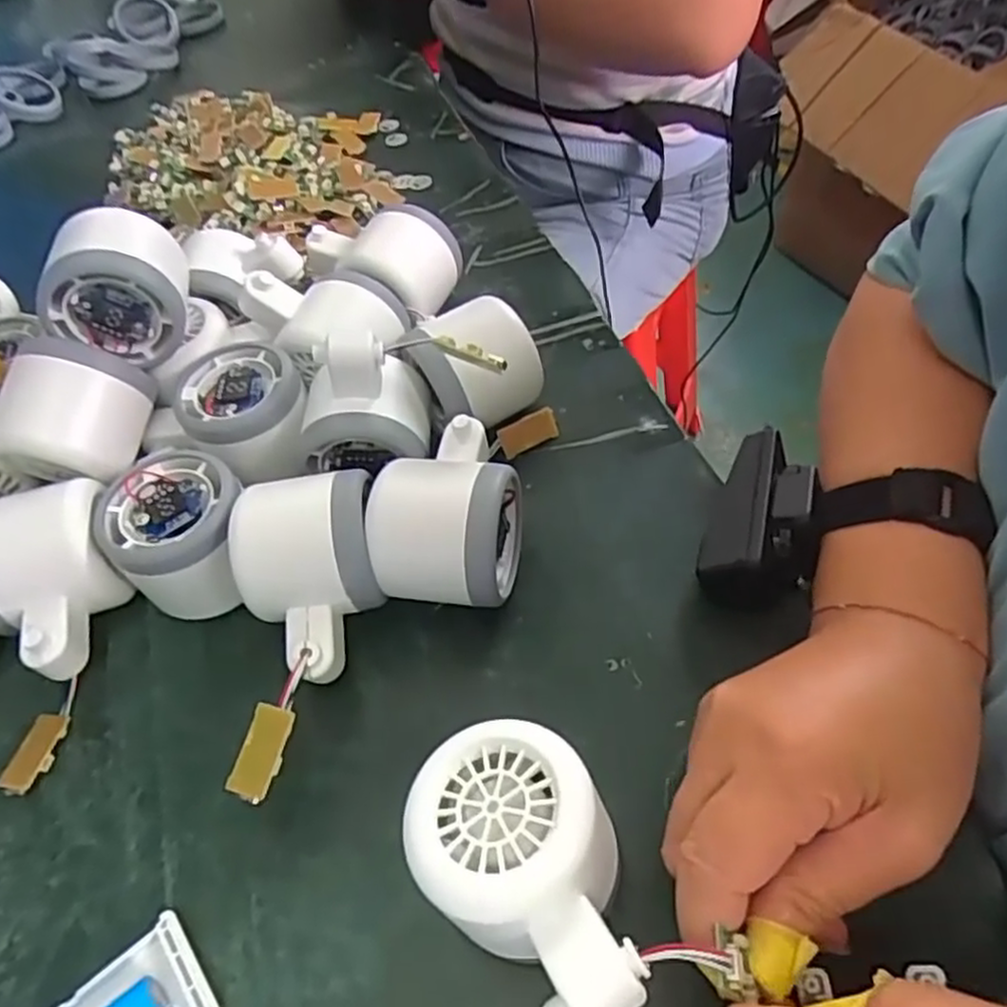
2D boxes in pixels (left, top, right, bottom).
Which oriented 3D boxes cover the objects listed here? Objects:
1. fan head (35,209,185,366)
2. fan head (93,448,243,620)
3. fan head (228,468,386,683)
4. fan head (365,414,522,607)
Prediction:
[{"bbox_3d":[-0.182,-0.099,0.349,0.063,0.061,0.063,-14,53,-4],"label":"fan head"},{"bbox_3d":[-0.139,0.016,0.323,0.055,0.053,0.069,-27,55,-14],"label":"fan head"},{"bbox_3d":[-0.078,0.031,0.303,0.055,0.055,0.084,-11,52,-2],"label":"fan head"},{"bbox_3d":[-0.022,0.004,0.316,0.057,0.051,0.077,6,54,11],"label":"fan head"}]

